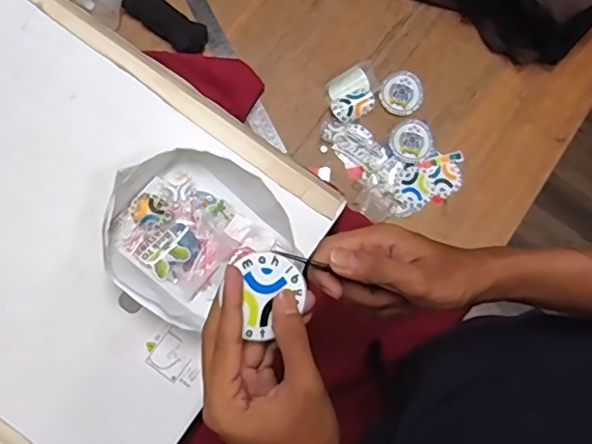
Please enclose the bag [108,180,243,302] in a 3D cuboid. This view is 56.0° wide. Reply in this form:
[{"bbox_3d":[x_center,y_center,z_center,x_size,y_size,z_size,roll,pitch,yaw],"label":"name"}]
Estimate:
[{"bbox_3d":[-0.125,0.018,0.562,0.110,0.016,0.079,40,82,6],"label":"bag"}]

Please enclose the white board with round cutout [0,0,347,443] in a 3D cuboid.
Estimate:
[{"bbox_3d":[-0.262,-0.011,0.573,0.494,0.026,0.398,35,81,5],"label":"white board with round cutout"}]

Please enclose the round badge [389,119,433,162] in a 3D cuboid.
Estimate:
[{"bbox_3d":[0.159,-0.112,0.767,0.055,0.004,0.061,38,81,5],"label":"round badge"}]

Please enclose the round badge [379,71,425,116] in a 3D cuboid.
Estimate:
[{"bbox_3d":[0.149,-0.179,0.779,0.059,0.005,0.063,0,80,-1],"label":"round badge"}]

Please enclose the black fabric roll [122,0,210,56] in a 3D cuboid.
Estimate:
[{"bbox_3d":[-0.183,-0.284,0.779,0.135,0.033,0.047,41,82,6],"label":"black fabric roll"}]

